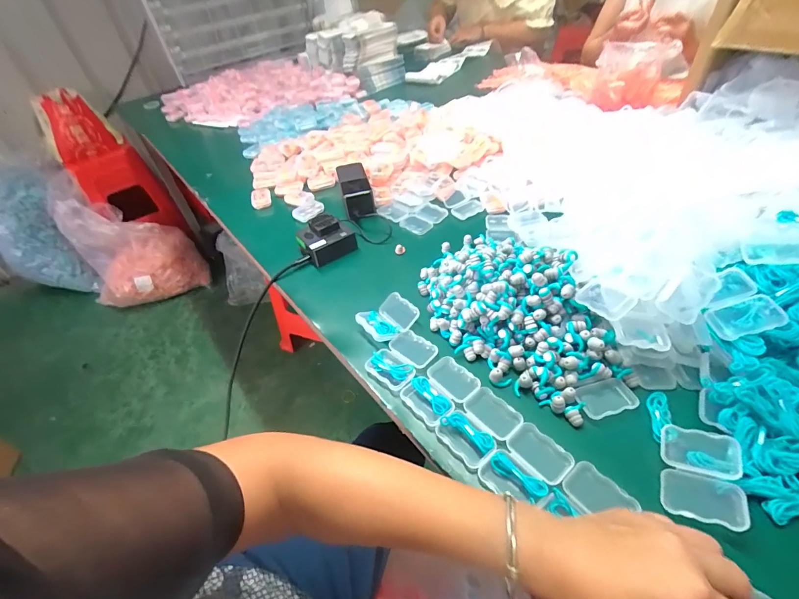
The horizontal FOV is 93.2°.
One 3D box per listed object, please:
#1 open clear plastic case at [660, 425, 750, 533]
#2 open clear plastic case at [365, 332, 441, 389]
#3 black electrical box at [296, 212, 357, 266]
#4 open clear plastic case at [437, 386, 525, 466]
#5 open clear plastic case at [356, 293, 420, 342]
[{"bbox_3d":[0.255,0.146,0.317,0.055,0.014,0.074,12,47,19],"label":"open clear plastic case"},{"bbox_3d":[0.003,0.067,0.441,0.054,0.013,0.073,27,54,31],"label":"open clear plastic case"},{"bbox_3d":[-0.120,-0.100,0.613,0.081,0.051,0.066,-27,47,-19],"label":"black electrical box"},{"bbox_3d":[0.081,0.129,0.382,0.076,0.027,0.054,-33,50,-24],"label":"open clear plastic case"},{"bbox_3d":[-0.014,0.025,0.485,0.068,0.021,0.053,-32,49,-23],"label":"open clear plastic case"}]

